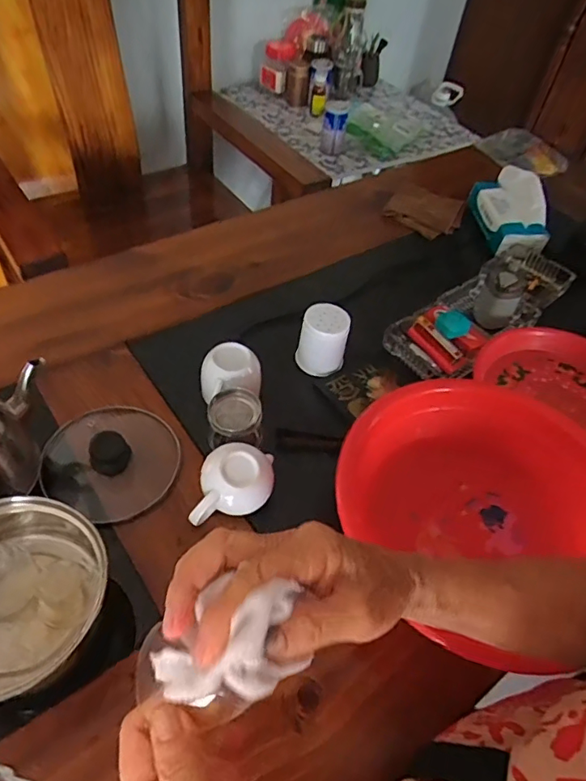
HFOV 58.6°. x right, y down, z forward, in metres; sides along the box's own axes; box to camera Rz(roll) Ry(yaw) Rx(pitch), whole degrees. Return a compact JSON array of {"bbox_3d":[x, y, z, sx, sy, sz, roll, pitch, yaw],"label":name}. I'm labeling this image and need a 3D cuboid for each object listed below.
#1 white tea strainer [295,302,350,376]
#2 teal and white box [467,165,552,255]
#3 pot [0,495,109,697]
[{"bbox_3d":[0.041,-0.069,0.722,0.065,0.075,0.066,8,53,1],"label":"white tea strainer"},{"bbox_3d":[0.402,-0.340,0.979,0.115,0.085,0.177,1,53,-5],"label":"teal and white box"},{"bbox_3d":[-0.248,0.177,0.466,0.152,0.101,0.149,3,53,-3],"label":"pot"}]

